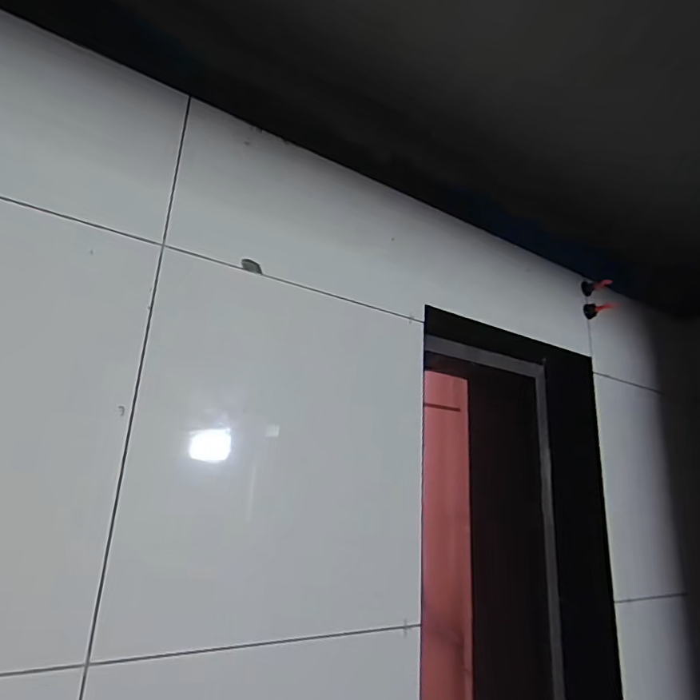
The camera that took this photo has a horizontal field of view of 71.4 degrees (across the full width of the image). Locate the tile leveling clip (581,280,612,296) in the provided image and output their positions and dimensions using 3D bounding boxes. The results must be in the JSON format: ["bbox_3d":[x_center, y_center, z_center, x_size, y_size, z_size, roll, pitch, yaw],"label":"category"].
[{"bbox_3d":[0.494,-0.130,0.973,0.019,0.032,0.058,17,-21,-36],"label":"tile leveling clip"}]

